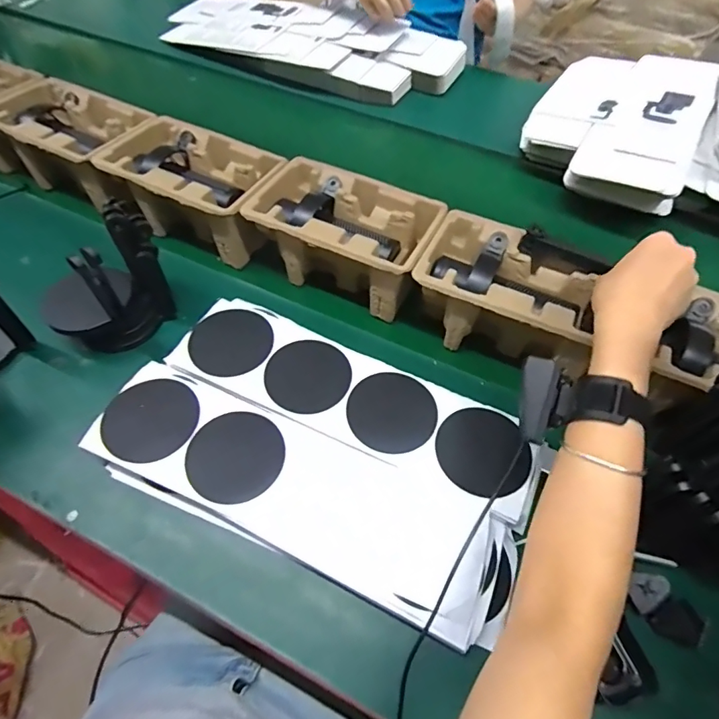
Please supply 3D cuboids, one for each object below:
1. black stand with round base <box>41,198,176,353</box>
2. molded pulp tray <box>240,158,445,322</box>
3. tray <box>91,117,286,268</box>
[{"bbox_3d":[-0.296,-0.087,0.521,0.141,0.145,0.081,-27,63,-18],"label":"black stand with round base"},{"bbox_3d":[-0.019,-0.165,0.607,0.235,0.099,0.144,23,60,12],"label":"molded pulp tray"},{"bbox_3d":[-0.240,-0.249,0.661,0.247,0.104,0.149,22,60,11],"label":"tray"}]

